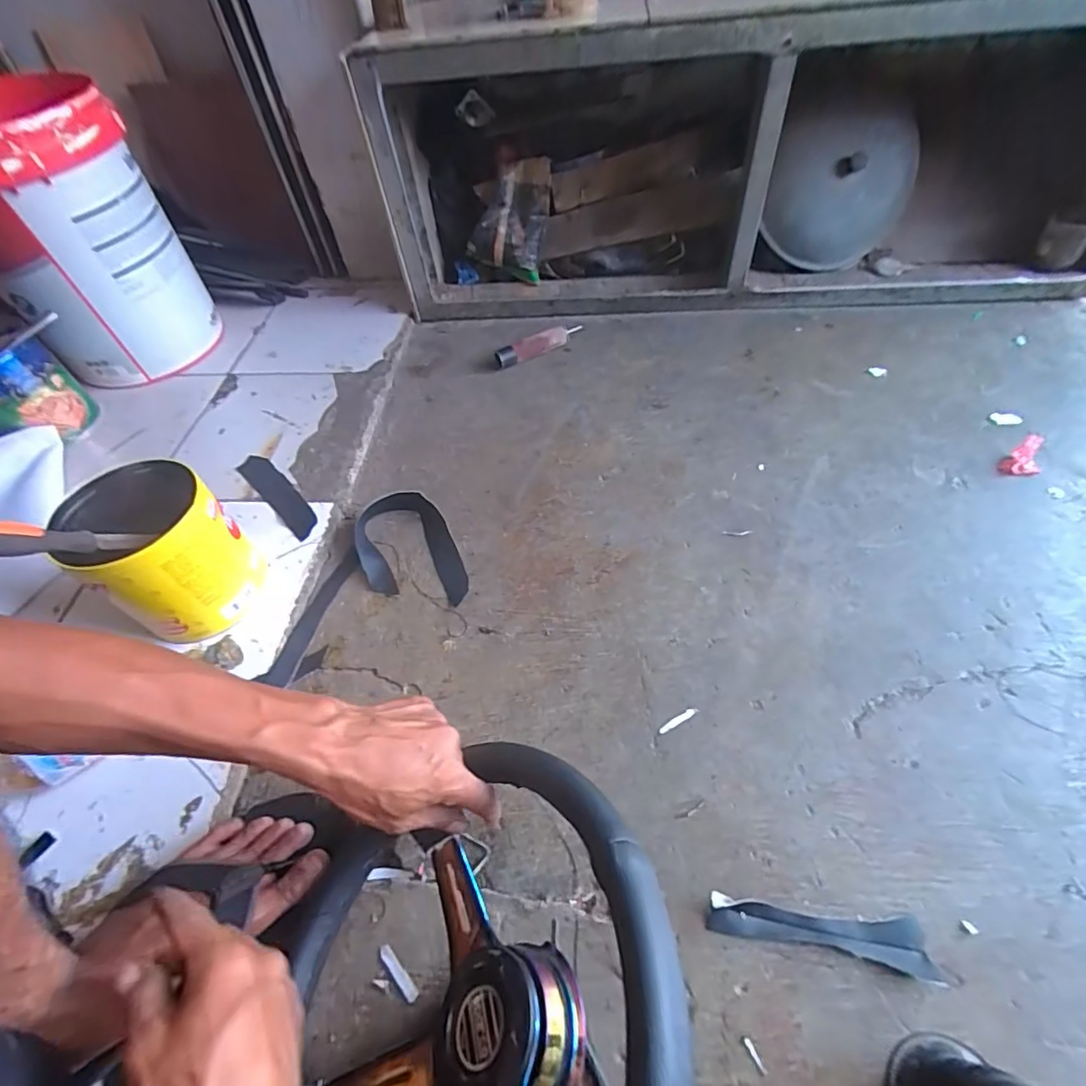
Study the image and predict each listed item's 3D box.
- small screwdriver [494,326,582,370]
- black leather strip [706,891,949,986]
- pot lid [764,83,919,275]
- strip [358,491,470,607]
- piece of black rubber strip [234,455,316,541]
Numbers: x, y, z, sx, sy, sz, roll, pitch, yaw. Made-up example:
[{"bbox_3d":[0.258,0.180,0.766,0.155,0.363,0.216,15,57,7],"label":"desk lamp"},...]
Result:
[{"bbox_3d":[-0.006,-0.352,0.943,0.165,0.035,0.031,-27,55,-13],"label":"small screwdriver"},{"bbox_3d":[0.218,0.308,0.422,0.163,0.015,0.036,5,54,10],"label":"black leather strip"},{"bbox_3d":[0.501,-0.607,0.887,0.293,0.252,0.043,-17,33,-13],"label":"pot lid"},{"bbox_3d":[-0.174,0.011,0.678,0.118,0.025,0.193,-23,55,-11],"label":"strip"},{"bbox_3d":[-0.380,-0.070,0.764,0.198,0.010,0.043,37,65,28],"label":"piece of black rubber strip"}]

